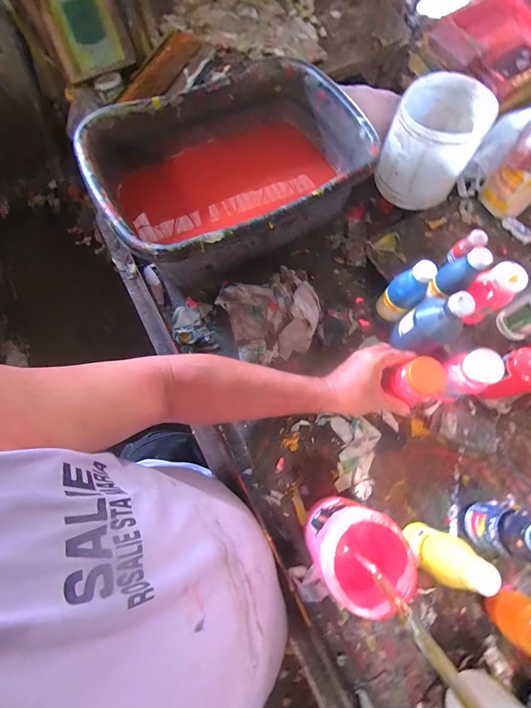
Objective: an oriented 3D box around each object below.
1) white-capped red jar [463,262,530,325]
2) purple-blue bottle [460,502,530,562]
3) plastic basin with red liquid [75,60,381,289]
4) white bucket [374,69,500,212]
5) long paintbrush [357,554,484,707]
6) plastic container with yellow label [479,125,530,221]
[{"bbox_3d":[0.378,-0.099,0.549,0.063,0.124,0.057,7,72,0],"label":"white-capped red jar"},{"bbox_3d":[0.319,0.237,0.422,0.054,0.132,0.060,17,72,3],"label":"purple-blue bottle"},{"bbox_3d":[-0.063,-0.326,0.601,0.453,0.201,0.338,-28,74,-11],"label":"plastic basin with red liquid"},{"bbox_3d":[0.315,-0.404,0.614,0.152,0.147,0.161,1,72,-2],"label":"white bucket"},{"bbox_3d":[0.132,0.236,0.242,0.012,0.226,0.019,-21,97,-9],"label":"long paintbrush"},{"bbox_3d":[0.512,-0.351,0.623,0.095,0.142,0.108,-41,78,-14],"label":"plastic container with yellow label"}]

